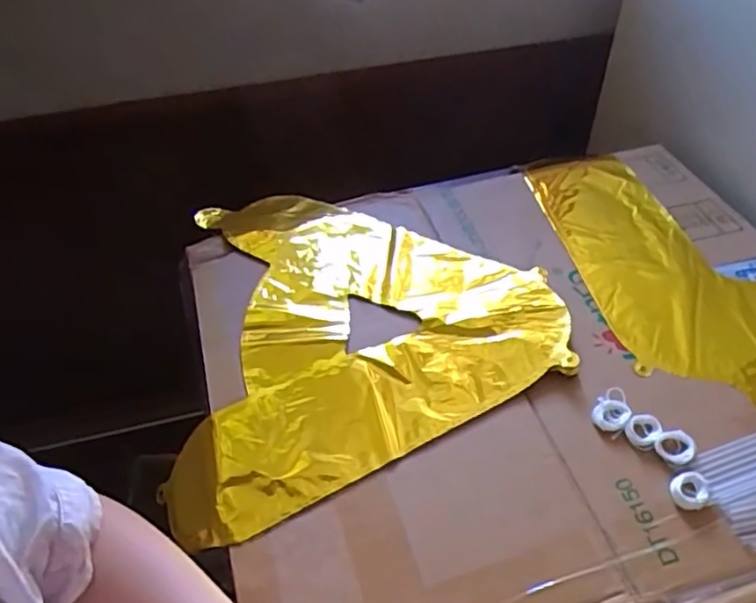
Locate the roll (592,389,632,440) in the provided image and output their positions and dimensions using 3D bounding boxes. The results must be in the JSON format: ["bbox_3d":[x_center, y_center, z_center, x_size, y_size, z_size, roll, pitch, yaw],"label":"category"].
[{"bbox_3d":[0.185,0.086,0.494,0.037,0.007,0.028,-36,55,-27],"label":"roll"}]

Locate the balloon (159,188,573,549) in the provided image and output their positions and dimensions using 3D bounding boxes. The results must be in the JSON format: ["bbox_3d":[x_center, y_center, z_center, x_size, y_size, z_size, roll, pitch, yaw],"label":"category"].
[{"bbox_3d":[-0.011,0.021,0.581,0.338,0.039,0.387,-7,48,1],"label":"balloon"}]

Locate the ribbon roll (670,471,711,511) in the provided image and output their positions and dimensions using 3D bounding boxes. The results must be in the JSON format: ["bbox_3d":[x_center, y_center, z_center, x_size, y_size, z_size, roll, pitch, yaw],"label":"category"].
[{"bbox_3d":[0.223,0.135,0.448,0.029,0.007,0.025,-29,52,-22],"label":"ribbon roll"}]

